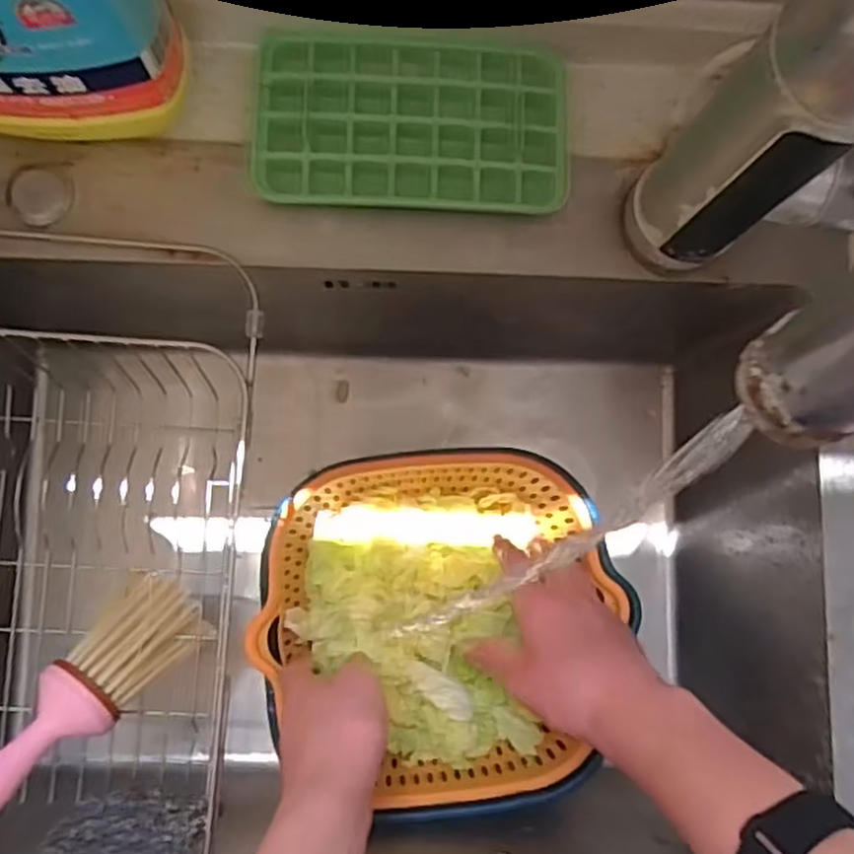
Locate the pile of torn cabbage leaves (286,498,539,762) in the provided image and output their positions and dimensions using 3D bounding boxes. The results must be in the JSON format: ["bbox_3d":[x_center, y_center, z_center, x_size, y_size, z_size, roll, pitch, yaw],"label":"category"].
[{"bbox_3d":[-0.006,0.142,0.548,0.169,0.060,0.186,6,86,-4],"label":"pile of torn cabbage leaves"}]

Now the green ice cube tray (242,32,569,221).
[{"bbox_3d":[-0.008,-0.176,0.433,0.178,0.016,0.098,2,87,-4],"label":"green ice cube tray"}]

